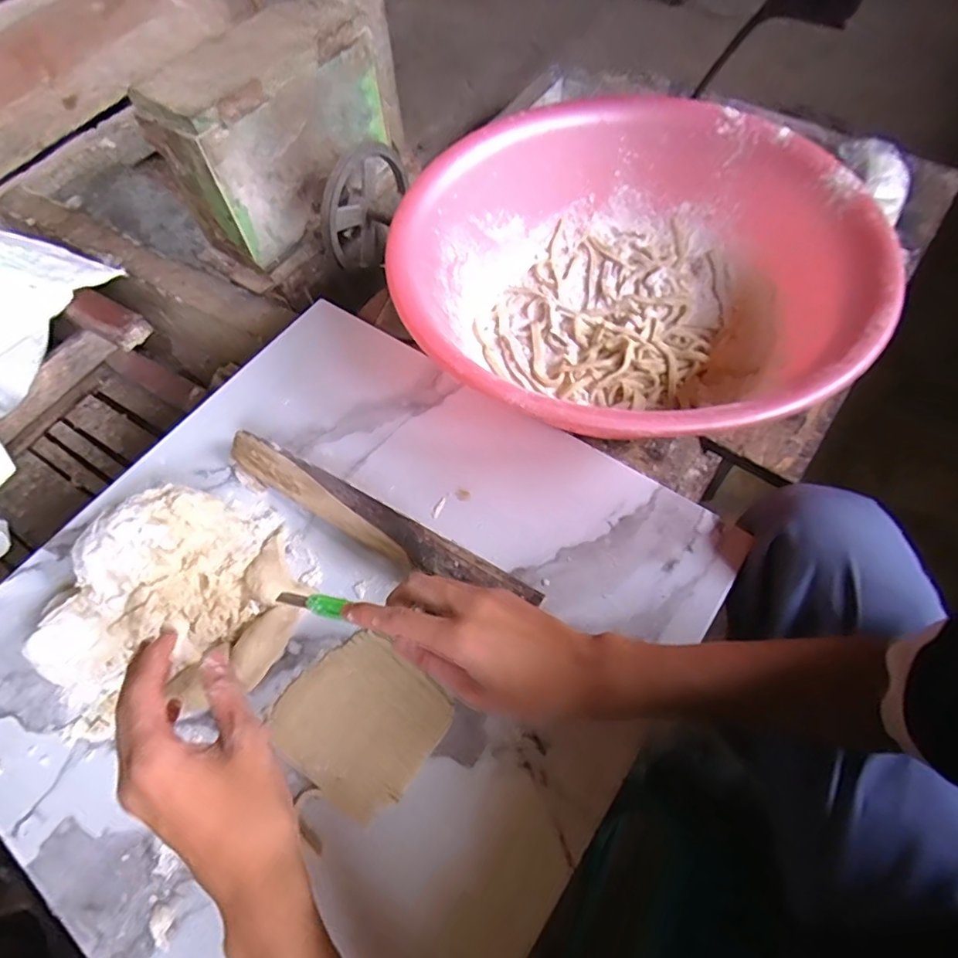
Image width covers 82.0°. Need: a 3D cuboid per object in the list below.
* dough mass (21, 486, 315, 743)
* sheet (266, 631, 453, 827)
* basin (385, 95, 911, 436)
[{"bbox_3d":[-0.233,0.099,0.417,0.168,0.054,0.189,19,66,13],"label":"dough mass"},{"bbox_3d":[-0.086,0.170,0.393,0.108,0.004,0.097,33,69,18],"label":"sheet"},{"bbox_3d":[0.143,-0.192,0.524,0.403,0.136,0.396,-1,63,3],"label":"basin"}]

